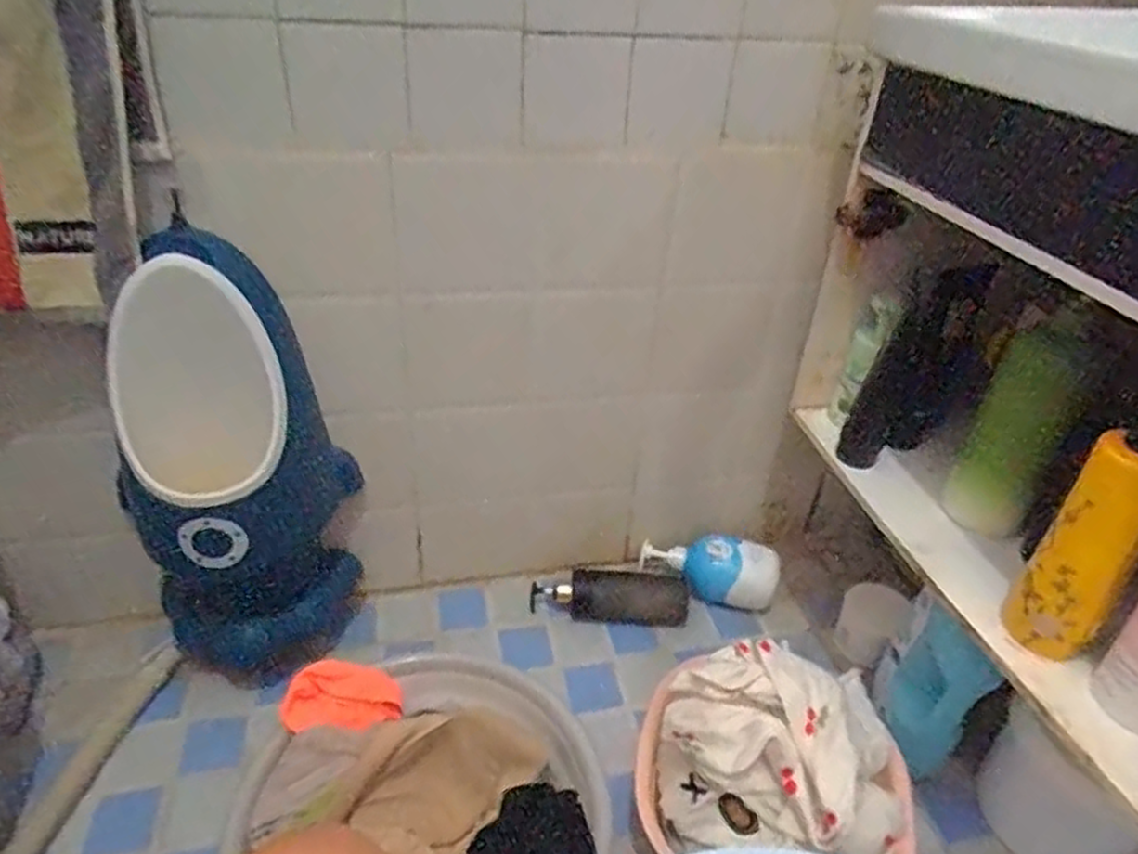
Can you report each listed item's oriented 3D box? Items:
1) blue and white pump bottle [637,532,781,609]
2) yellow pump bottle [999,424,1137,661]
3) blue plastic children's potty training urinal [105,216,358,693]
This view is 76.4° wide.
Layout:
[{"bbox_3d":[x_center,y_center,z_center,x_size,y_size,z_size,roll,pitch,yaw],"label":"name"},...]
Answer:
[{"bbox_3d":[0.201,0.207,1.039,0.195,0.092,0.065,8,33,7],"label":"blue and white pump bottle"},{"bbox_3d":[0.406,0.098,0.564,0.042,0.194,0.059,-12,36,-22],"label":"yellow pump bottle"},{"bbox_3d":[-0.374,0.059,0.849,0.186,0.557,0.226,25,39,30],"label":"blue plastic children's potty training urinal"}]

